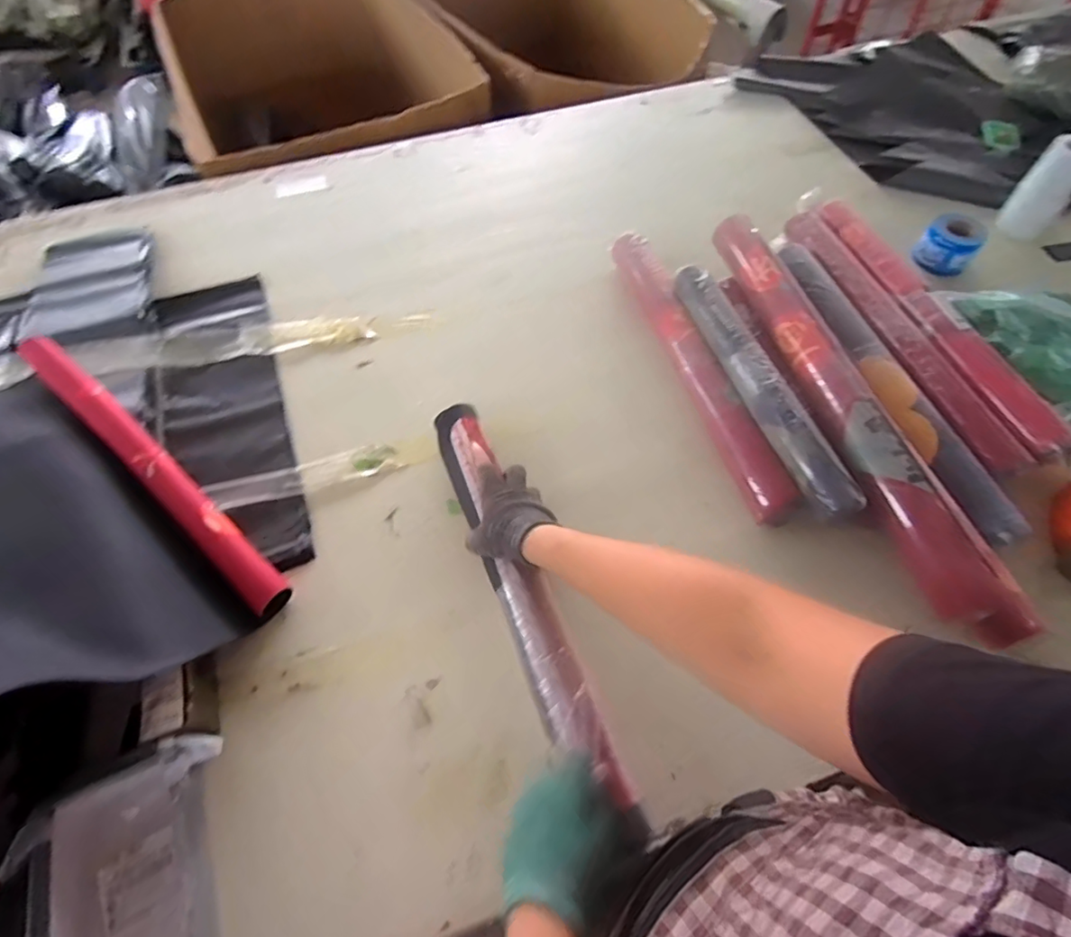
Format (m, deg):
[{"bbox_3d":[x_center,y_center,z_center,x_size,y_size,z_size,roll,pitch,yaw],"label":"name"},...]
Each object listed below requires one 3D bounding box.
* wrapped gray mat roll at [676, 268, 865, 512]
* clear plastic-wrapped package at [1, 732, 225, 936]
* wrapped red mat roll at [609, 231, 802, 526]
[{"bbox_3d":[0.269,-0.111,0.681,0.051,0.052,0.396,-16,60,-8],"label":"wrapped gray mat roll"},{"bbox_3d":[-0.319,0.363,0.443,0.159,0.057,0.236,-20,61,-10],"label":"clear plastic-wrapped package"},{"bbox_3d":[0.204,-0.146,0.739,0.050,0.050,0.492,-13,60,-7],"label":"wrapped red mat roll"}]

